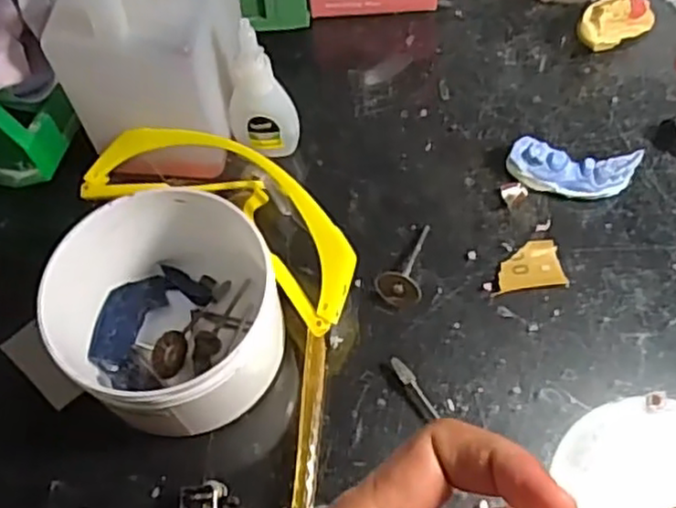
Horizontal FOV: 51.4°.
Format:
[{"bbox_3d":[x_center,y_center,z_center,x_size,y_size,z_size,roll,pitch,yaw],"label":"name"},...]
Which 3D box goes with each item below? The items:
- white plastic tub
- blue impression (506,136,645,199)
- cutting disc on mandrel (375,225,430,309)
[{"bbox_3d":[-0.071,0.024,0.304,0.089,0.062,0.100,-17,61,-7],"label":"white plastic tub"},{"bbox_3d":[0.119,-0.042,0.359,0.062,0.021,0.022,10,61,8],"label":"blue impression"},{"bbox_3d":[0.034,0.006,0.342,0.021,0.019,0.049,17,49,11],"label":"cutting disc on mandrel"}]

